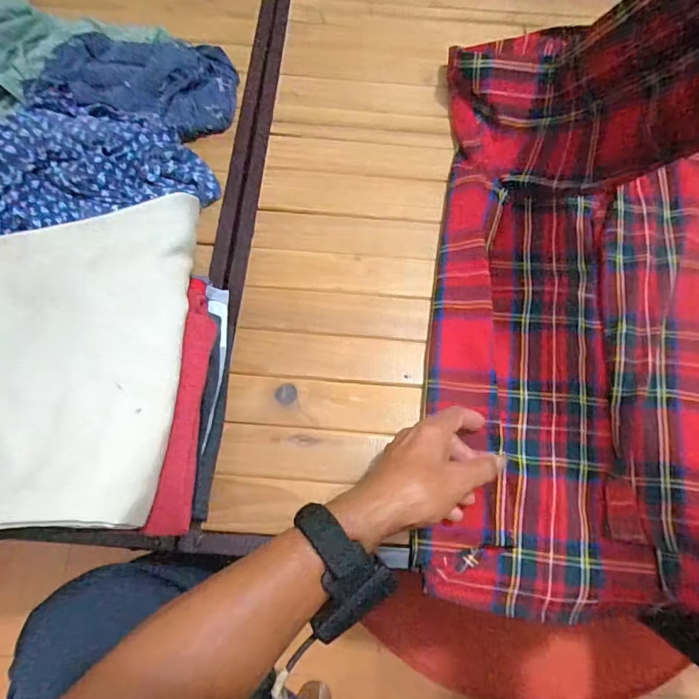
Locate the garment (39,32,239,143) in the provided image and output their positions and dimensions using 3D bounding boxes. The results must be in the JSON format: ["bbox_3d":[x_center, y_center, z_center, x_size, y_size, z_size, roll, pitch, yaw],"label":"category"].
[{"bbox_3d":[-0.248,-0.335,0.594,0.219,0.048,0.145,14,70,6],"label":"garment"}]

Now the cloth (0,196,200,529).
[{"bbox_3d":[-0.291,0.000,0.371,0.316,0.032,0.268,-2,70,1],"label":"cloth"}]

